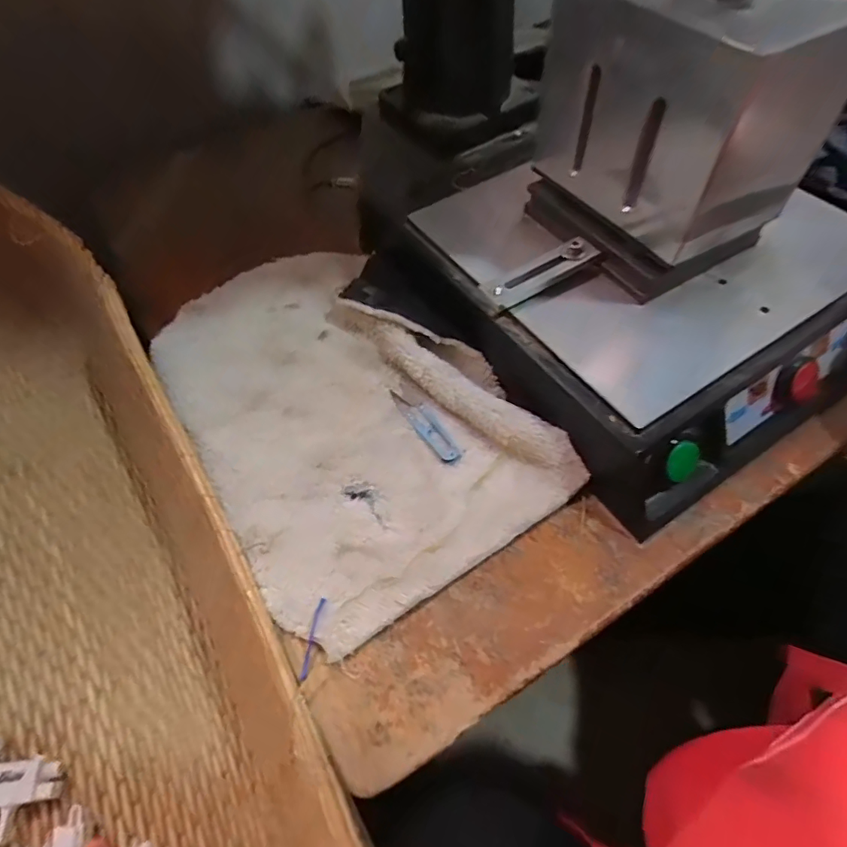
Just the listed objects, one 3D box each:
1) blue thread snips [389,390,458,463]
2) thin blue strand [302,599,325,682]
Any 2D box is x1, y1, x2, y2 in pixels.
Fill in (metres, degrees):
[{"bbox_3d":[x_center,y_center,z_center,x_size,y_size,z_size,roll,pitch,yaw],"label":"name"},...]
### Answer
[{"bbox_3d":[0.001,-0.001,0.485,0.022,0.004,0.096,-32,61,-17],"label":"blue thread snips"},{"bbox_3d":[-0.083,0.159,0.381,0.005,0.006,0.057,7,58,7],"label":"thin blue strand"}]

